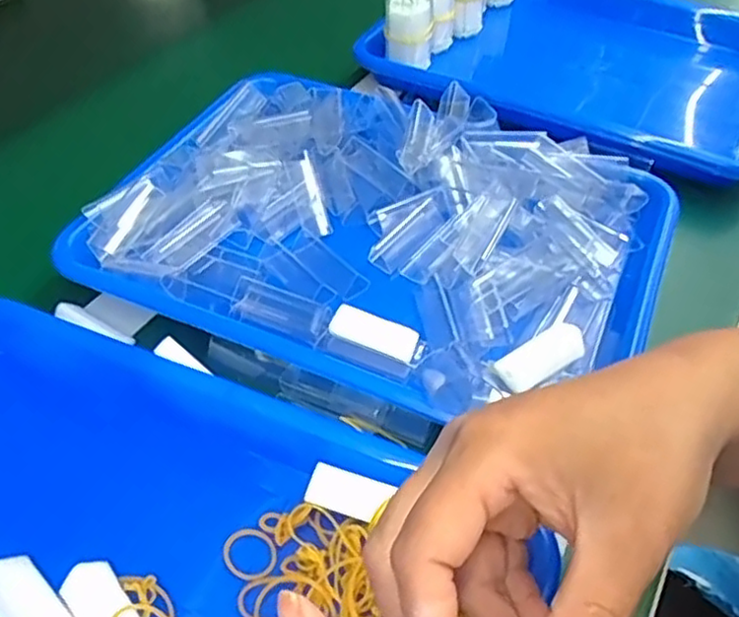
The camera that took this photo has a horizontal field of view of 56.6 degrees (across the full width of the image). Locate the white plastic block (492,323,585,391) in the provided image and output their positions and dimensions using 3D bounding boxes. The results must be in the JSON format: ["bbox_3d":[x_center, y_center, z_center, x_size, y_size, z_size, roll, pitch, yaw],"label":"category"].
[{"bbox_3d":[0.089,0.025,0.356,0.047,0.009,0.020,-29,53,-5],"label":"white plastic block"}]

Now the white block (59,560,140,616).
[{"bbox_3d":[-0.106,0.125,0.278,0.020,0.008,0.047,-32,56,-27],"label":"white block"}]

